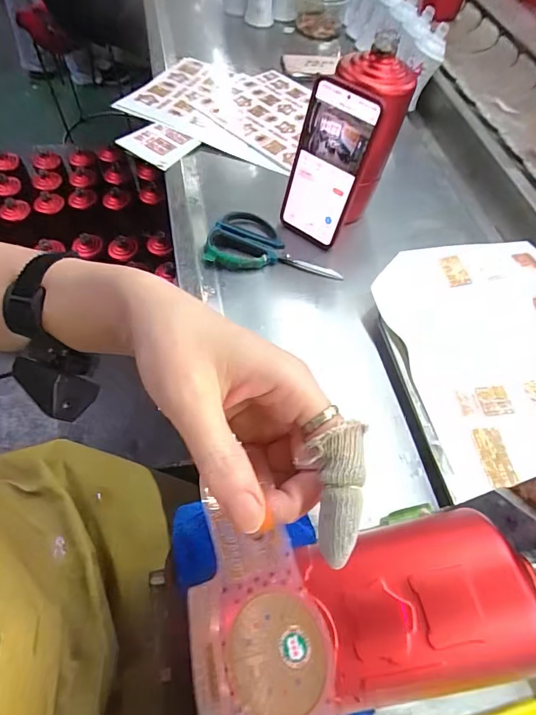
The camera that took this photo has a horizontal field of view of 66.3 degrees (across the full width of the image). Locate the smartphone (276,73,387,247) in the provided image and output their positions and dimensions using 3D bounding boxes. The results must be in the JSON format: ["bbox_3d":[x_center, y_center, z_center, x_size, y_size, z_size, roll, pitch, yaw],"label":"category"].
[{"bbox_3d":[0.062,-0.210,0.466,0.081,0.166,0.017,36,49,16],"label":"smartphone"}]

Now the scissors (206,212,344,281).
[{"bbox_3d":[0.010,-0.141,0.502,0.159,0.017,0.086,8,59,2],"label":"scissors"}]

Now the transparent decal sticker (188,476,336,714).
[{"bbox_3d":[-0.005,0.108,0.159,0.055,0.004,0.098,-21,59,11],"label":"transparent decal sticker"}]

